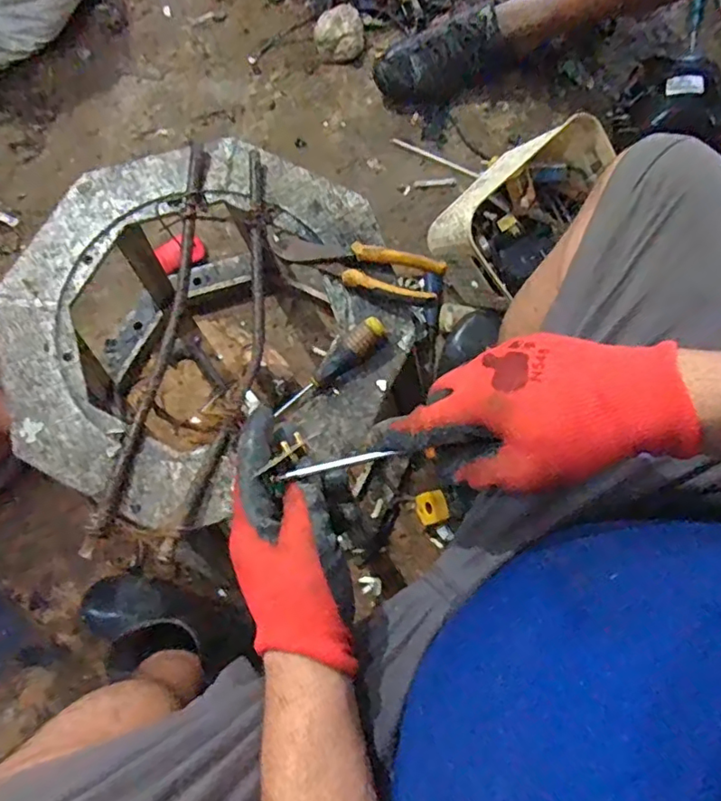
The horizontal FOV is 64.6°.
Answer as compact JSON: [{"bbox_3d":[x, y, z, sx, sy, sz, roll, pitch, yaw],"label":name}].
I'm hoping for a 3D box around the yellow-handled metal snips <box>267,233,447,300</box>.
[{"bbox_3d":[-0.009,-0.135,0.572,0.176,0.024,0.048,17,75,2],"label":"yellow-handled metal snips"}]

